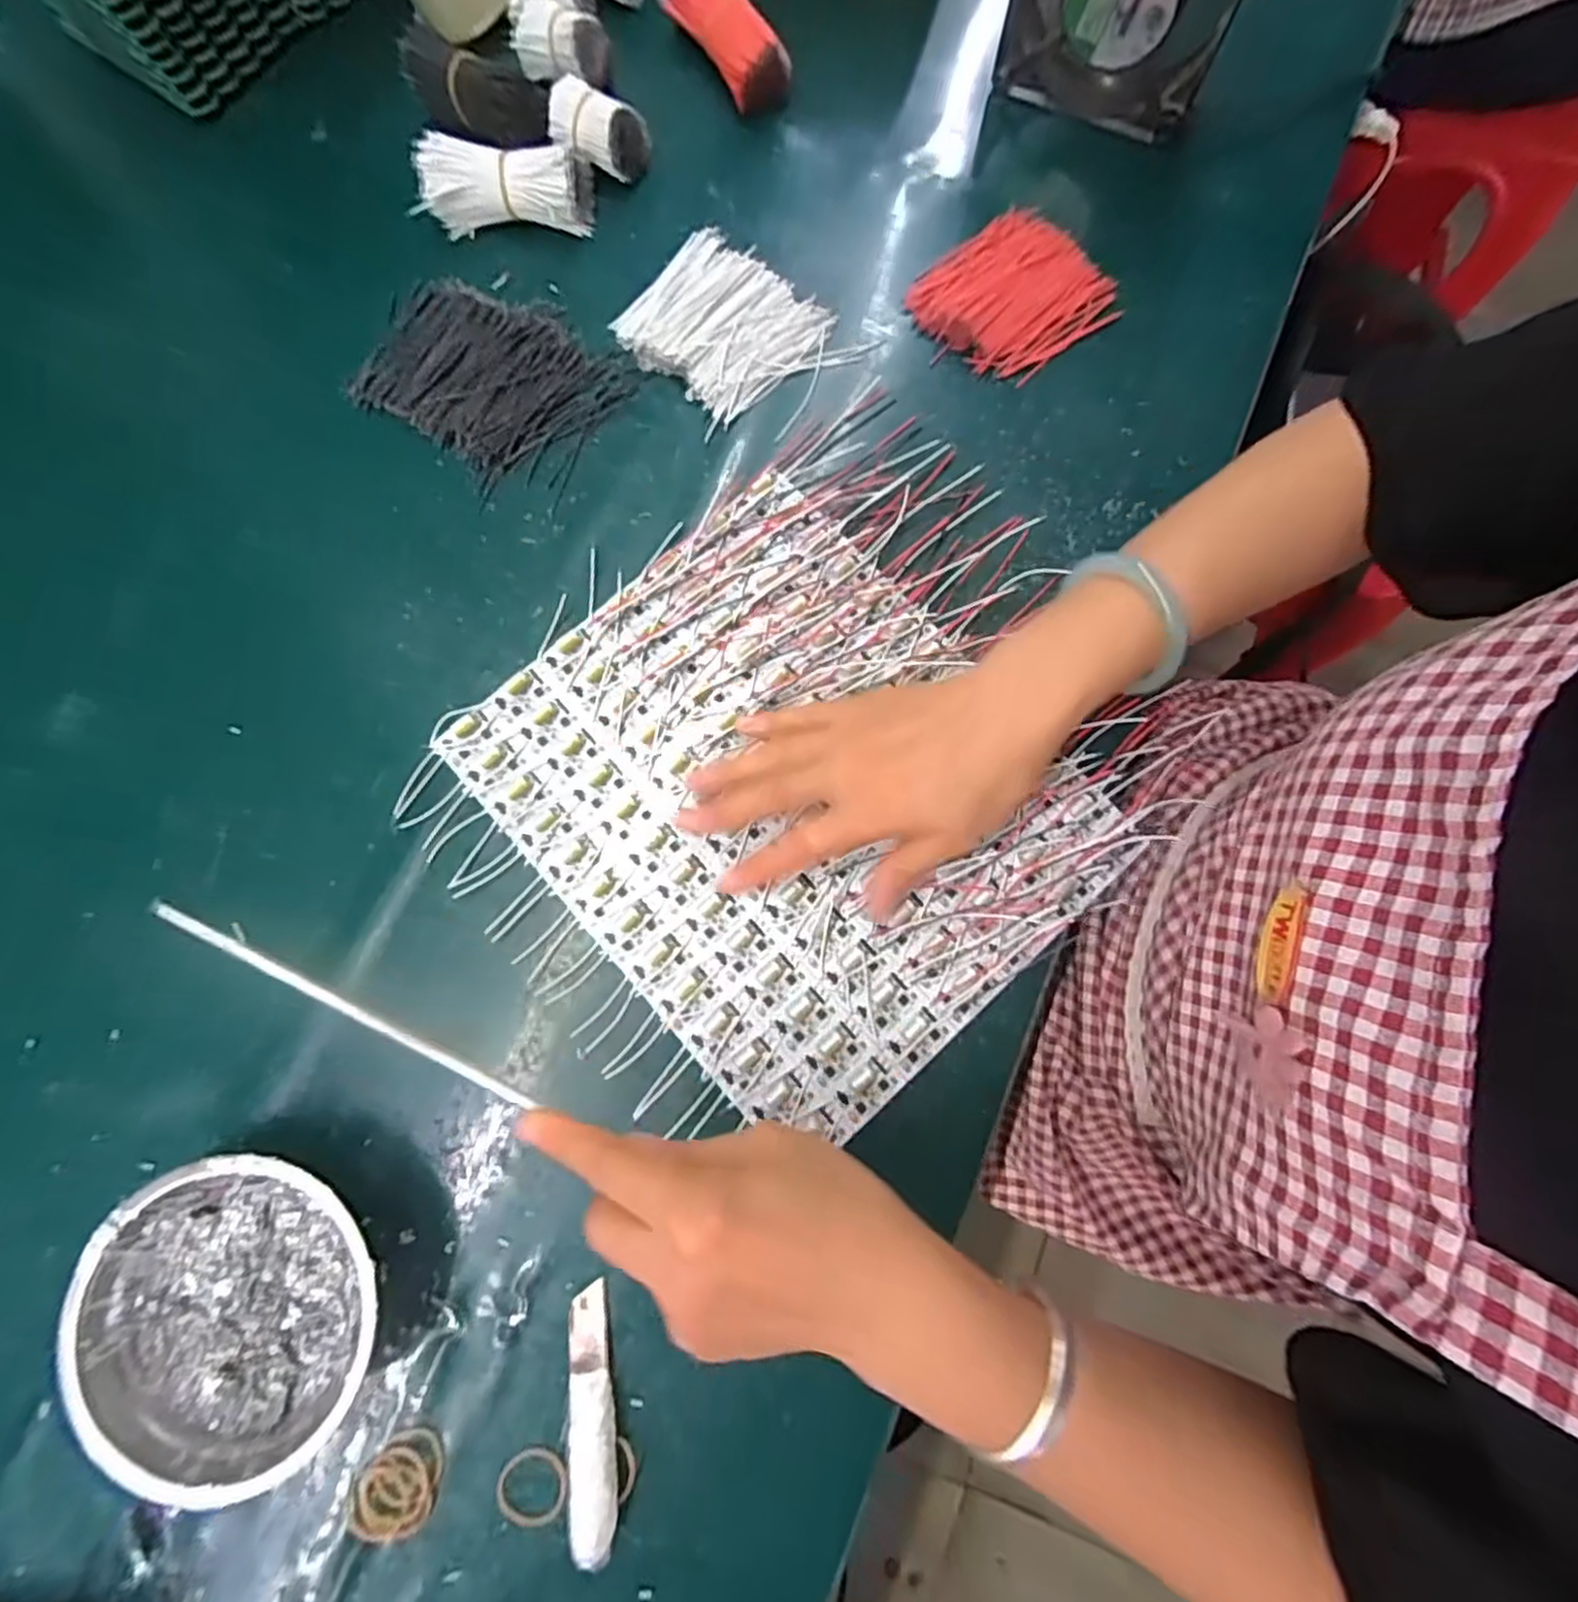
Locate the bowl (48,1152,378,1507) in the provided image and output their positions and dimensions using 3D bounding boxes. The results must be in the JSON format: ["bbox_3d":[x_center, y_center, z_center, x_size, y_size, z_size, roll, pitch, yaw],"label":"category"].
[{"bbox_3d":[-0.240,0.222,0.316,0.121,0.044,0.122,1,79,-3],"label":"bowl"}]

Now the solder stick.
[{"bbox_3d":[-0.169,0.081,0.277,0.153,0.009,0.006,33,80,-9],"label":"solder stick"}]

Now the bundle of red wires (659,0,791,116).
[{"bbox_3d":[-0.035,-0.466,0.433,0.035,0.031,0.090,-42,94,-7],"label":"bundle of red wires"}]

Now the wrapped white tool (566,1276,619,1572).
[{"bbox_3d":[-0.089,0.278,0.322,0.023,0.011,0.104,-3,79,-3],"label":"wrapped white tool"}]

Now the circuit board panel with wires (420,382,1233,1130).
[{"bbox_3d":[0.018,-0.021,0.376,0.342,0.024,0.284,-42,79,-7],"label":"circuit board panel with wires"}]

